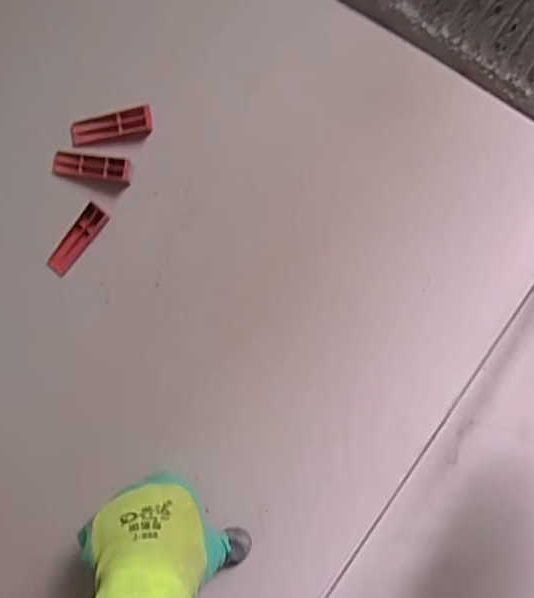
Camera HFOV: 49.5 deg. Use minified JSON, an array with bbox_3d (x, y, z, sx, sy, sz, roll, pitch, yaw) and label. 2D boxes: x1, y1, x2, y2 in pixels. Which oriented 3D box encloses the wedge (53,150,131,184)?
[{"bbox_3d":[-0.152,-0.115,0.505,0.069,0.008,0.021,8,90,3],"label":"wedge"}]

